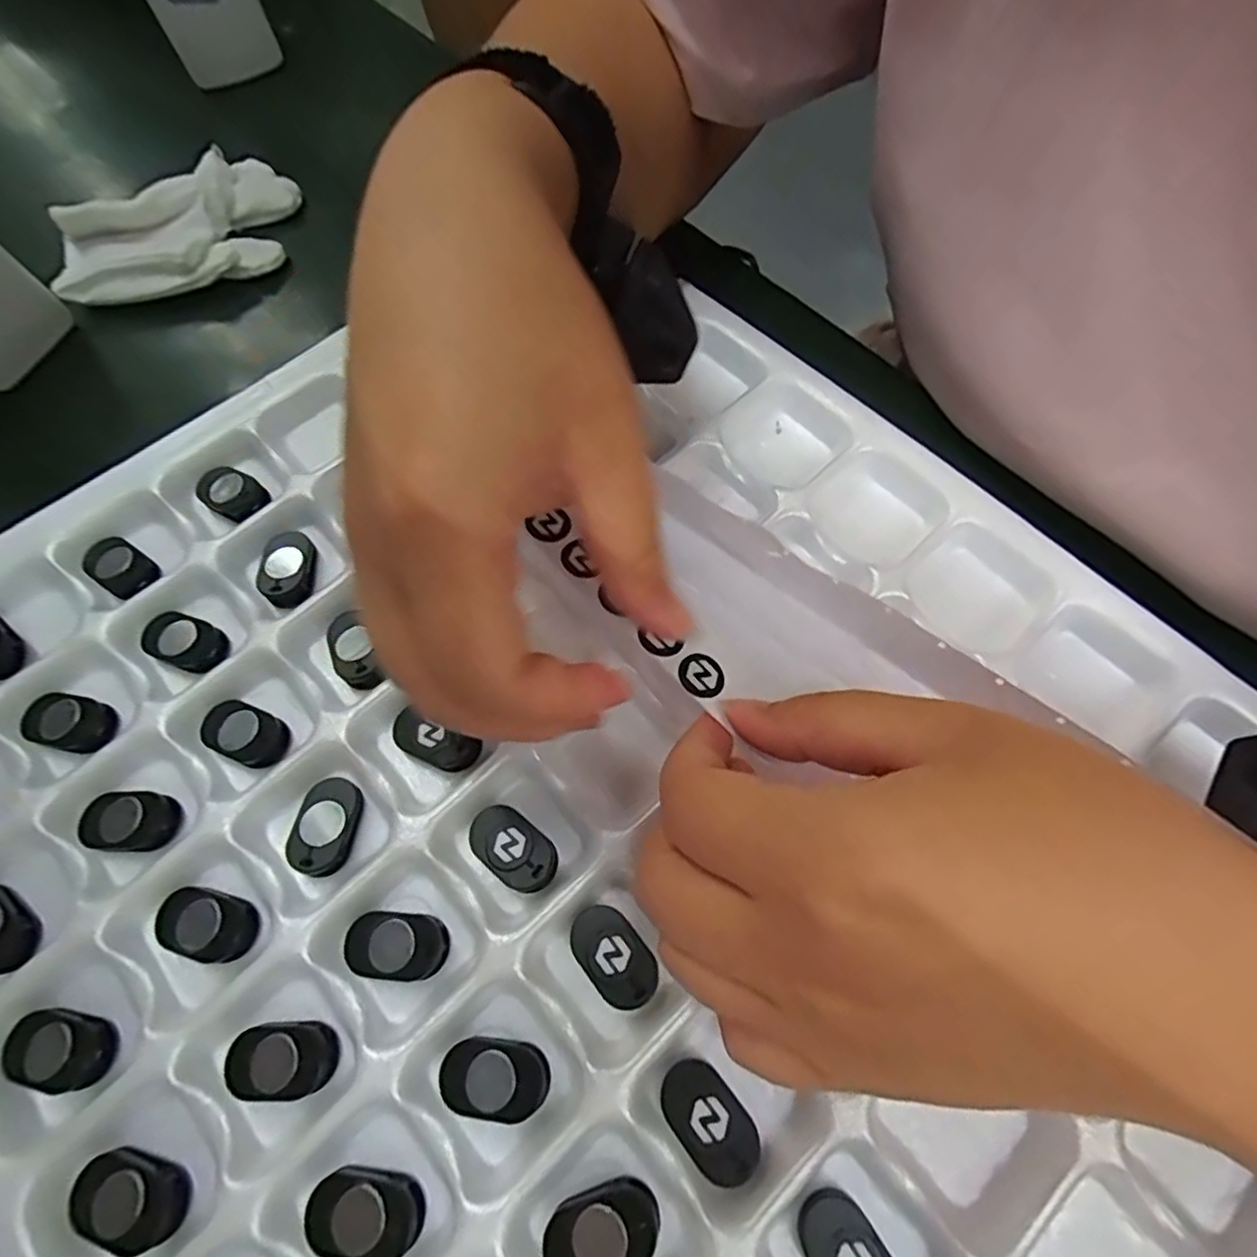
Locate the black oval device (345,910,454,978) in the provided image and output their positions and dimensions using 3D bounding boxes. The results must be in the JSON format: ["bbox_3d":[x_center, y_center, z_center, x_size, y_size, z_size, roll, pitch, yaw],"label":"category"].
[{"bbox_3d":[-0.068,0.092,0.189,0.029,0.004,0.017,4,69,1],"label":"black oval device"}]

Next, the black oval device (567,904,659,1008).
[{"bbox_3d":[-0.005,0.092,0.185,0.018,0.004,0.028,-38,71,-13],"label":"black oval device"}]

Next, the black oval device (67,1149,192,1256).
[{"bbox_3d":[-0.130,0.147,0.168,0.029,0.007,0.017,12,69,4],"label":"black oval device"}]

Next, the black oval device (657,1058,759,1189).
[{"bbox_3d":[0.021,0.129,0.171,0.017,0.004,0.028,-38,56,-19],"label":"black oval device"}]

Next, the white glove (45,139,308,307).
[{"bbox_3d":[-0.214,-0.188,0.311,0.112,0.029,0.064,-34,73,-12],"label":"white glove"}]

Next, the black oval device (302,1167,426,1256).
[{"bbox_3d":[-0.067,0.149,0.167,0.029,0.009,0.017,6,69,2],"label":"black oval device"}]

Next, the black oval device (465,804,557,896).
[{"bbox_3d":[-0.035,0.067,0.199,0.030,0.008,0.017,35,73,12],"label":"black oval device"}]

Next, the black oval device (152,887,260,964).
[{"bbox_3d":[-0.125,0.088,0.194,0.029,0.007,0.018,8,69,2],"label":"black oval device"}]

